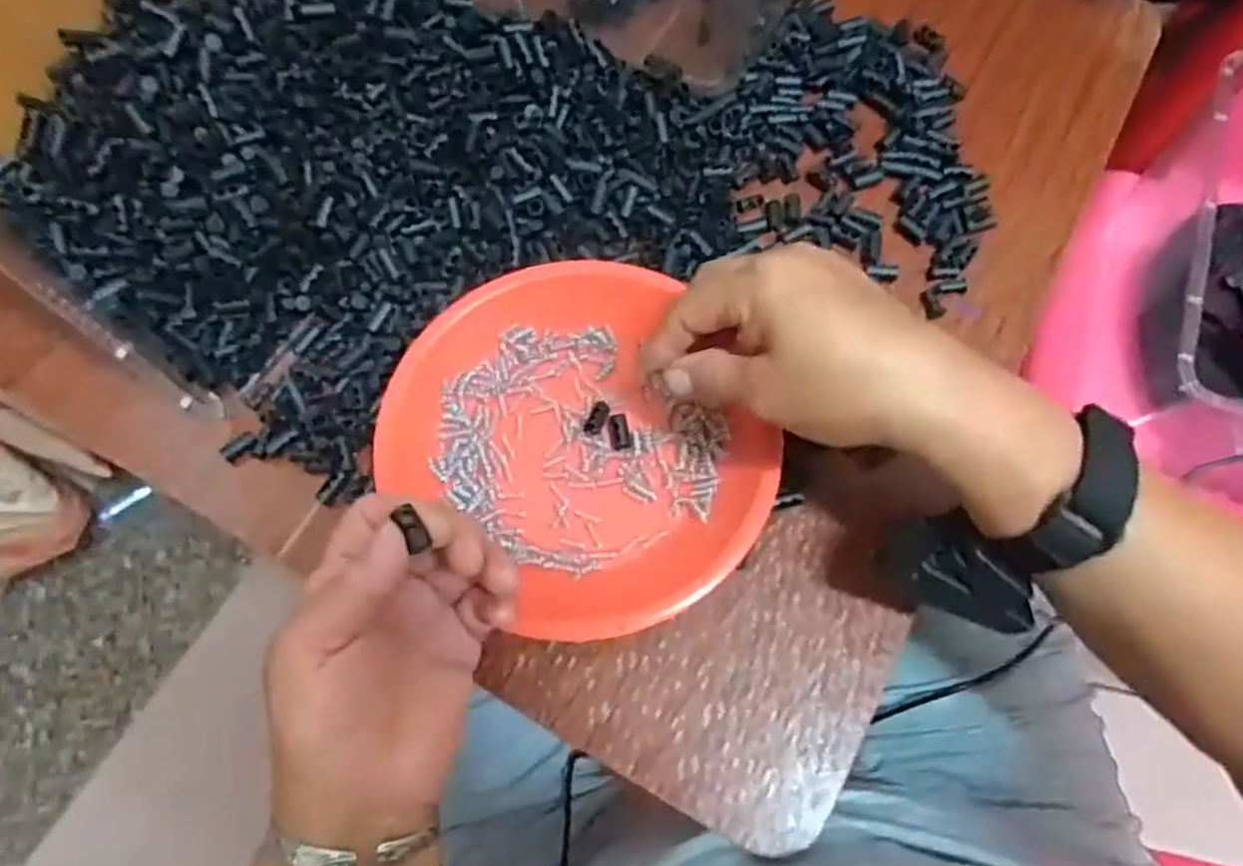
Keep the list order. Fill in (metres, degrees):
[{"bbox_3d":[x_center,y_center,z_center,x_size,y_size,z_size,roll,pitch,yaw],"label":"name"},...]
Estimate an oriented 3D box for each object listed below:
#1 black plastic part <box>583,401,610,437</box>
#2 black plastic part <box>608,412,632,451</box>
[{"bbox_3d":[-0.013,-0.007,0.412,0.009,0.004,0.019,22,71,8],"label":"black plastic part"},{"bbox_3d":[-0.001,-0.001,0.410,0.010,0.004,0.020,-10,70,-4],"label":"black plastic part"}]

